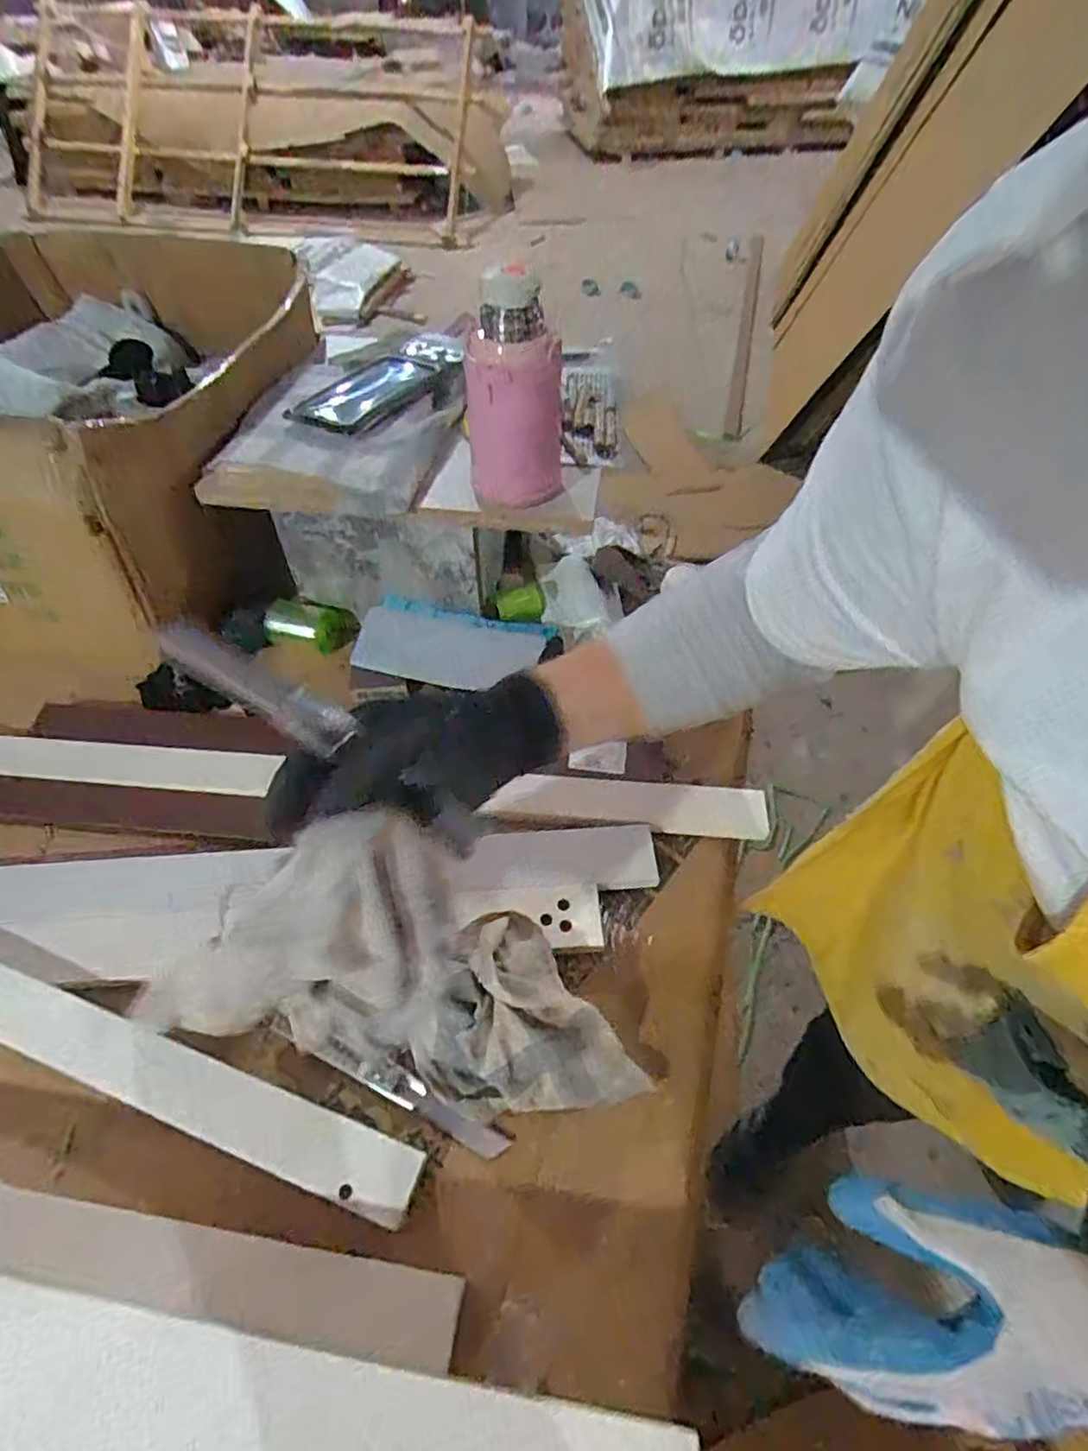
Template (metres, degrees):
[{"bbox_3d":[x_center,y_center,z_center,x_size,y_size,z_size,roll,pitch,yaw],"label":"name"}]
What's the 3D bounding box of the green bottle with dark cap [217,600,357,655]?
[{"bbox_3d":[-0.319,-0.128,0.849,0.163,0.048,0.061,2,52,1],"label":"green bottle with dark cap"}]

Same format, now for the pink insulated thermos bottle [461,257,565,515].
[{"bbox_3d":[-0.026,-0.308,0.635,0.089,0.195,0.086,0,52,-1],"label":"pink insulated thermos bottle"}]

